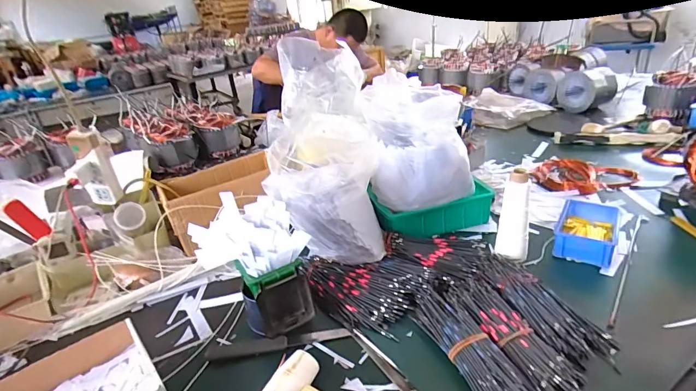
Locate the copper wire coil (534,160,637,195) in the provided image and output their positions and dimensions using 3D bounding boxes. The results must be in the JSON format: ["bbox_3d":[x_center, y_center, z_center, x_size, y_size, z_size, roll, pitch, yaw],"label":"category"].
[{"bbox_3d":[0.586,-0.054,0.992,0.205,0.026,0.171,-11,27,-9],"label":"copper wire coil"}]

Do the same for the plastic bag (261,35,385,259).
[{"bbox_3d":[-0.053,-0.125,0.822,0.193,0.163,0.523,-6,52,0],"label":"plastic bag"}]

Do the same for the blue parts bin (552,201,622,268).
[{"bbox_3d":[0.462,0.063,0.748,0.097,0.044,0.174,13,32,34],"label":"blue parts bin"}]

